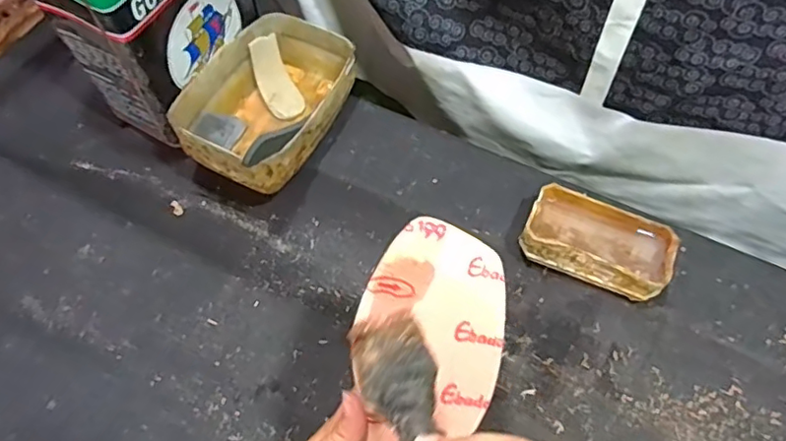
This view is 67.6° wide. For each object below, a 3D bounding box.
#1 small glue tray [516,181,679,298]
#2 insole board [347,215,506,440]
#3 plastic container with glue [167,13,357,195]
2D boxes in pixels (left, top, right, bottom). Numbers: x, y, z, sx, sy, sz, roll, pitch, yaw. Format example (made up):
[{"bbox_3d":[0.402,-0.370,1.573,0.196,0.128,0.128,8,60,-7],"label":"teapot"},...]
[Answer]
[{"bbox_3d":[0.184,0.021,0.533,0.125,0.039,0.073,20,62,12],"label":"small glue tray"},{"bbox_3d":[0.003,0.123,0.343,0.082,0.026,0.243,20,96,12],"label":"insole board"},{"bbox_3d":[-0.122,-0.119,0.593,0.126,0.074,0.187,26,63,14],"label":"plastic container with glue"}]

